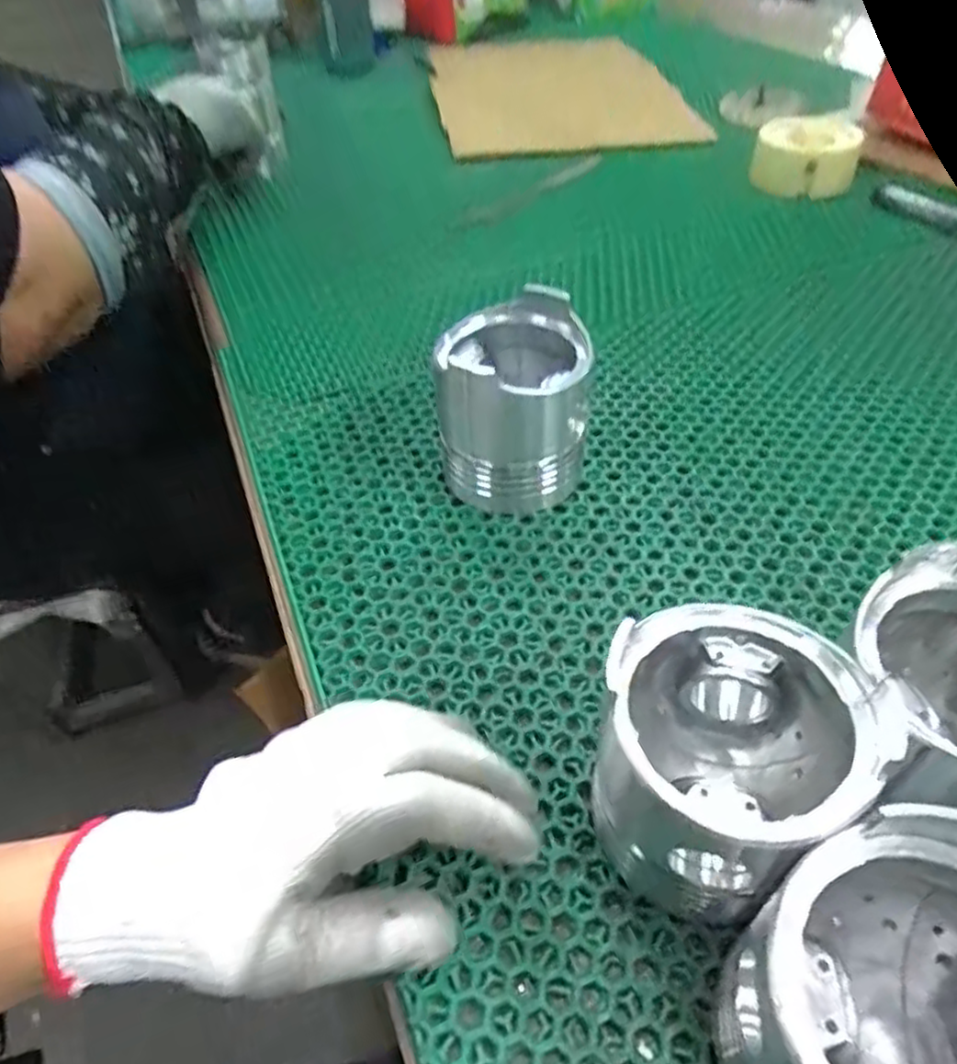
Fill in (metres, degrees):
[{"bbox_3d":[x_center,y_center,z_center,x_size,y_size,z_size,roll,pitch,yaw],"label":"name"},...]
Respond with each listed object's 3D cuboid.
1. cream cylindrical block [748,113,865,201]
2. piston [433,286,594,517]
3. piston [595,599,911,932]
[{"bbox_3d":[0.324,-0.374,0.698,0.099,0.053,0.078,13,49,16],"label":"cream cylindrical block"},{"bbox_3d":[0.020,-0.073,0.405,0.080,0.095,0.079,-2,47,3],"label":"piston"},{"bbox_3d":[0.091,0.083,0.257,0.090,0.085,0.086,-2,47,2],"label":"piston"}]

